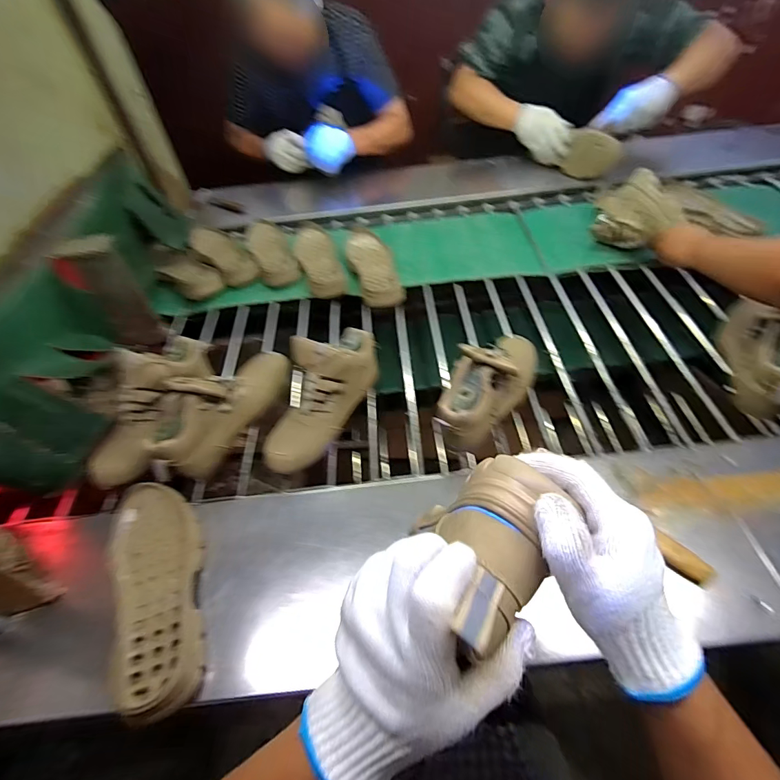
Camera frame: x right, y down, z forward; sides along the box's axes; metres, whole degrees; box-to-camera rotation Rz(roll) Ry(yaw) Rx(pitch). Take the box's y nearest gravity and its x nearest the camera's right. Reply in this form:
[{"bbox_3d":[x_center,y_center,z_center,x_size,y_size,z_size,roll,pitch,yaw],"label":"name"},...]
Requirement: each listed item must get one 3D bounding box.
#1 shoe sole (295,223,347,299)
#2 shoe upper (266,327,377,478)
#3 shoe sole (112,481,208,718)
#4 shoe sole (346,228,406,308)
[{"bbox_3d":[-0.176,-0.325,1.000,0.094,0.034,0.274,-17,52,-8],"label":"shoe sole"},{"bbox_3d":[-0.107,0.002,0.649,0.078,0.141,0.260,24,58,22],"label":"shoe upper"},{"bbox_3d":[-0.284,0.242,0.511,0.106,0.043,0.273,-23,53,-13],"label":"shoe sole"},{"bbox_3d":[-0.042,-0.298,0.965,0.108,0.035,0.282,-16,52,-7],"label":"shoe sole"}]

